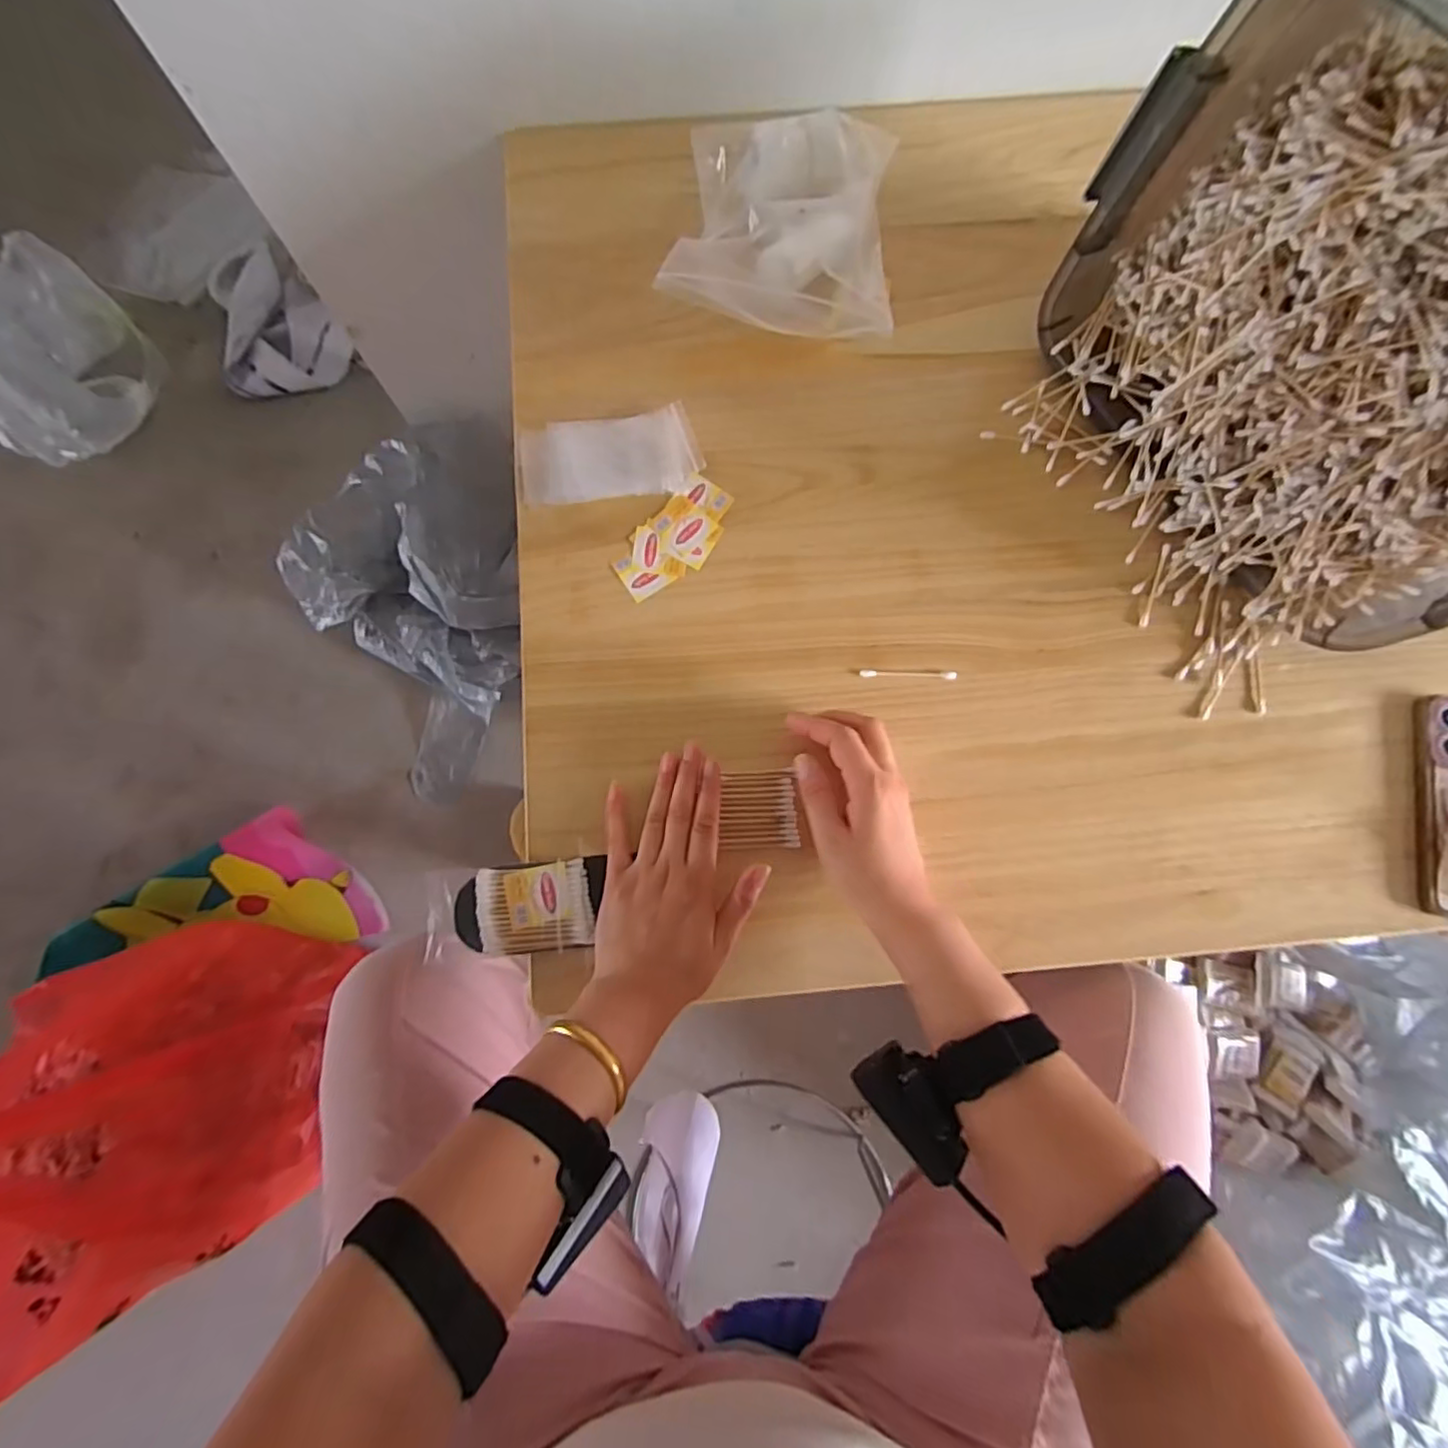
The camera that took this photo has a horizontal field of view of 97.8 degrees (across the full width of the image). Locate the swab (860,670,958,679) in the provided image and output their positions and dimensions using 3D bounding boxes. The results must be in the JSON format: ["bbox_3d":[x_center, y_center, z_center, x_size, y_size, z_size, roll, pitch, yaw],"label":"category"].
[{"bbox_3d":[0.141,-0.038,0.481,0.073,0.004,0.006,1,78,0],"label":"swab"}]

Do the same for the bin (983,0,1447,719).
[{"bbox_3d":[0.419,-0.242,0.411,0.290,0.234,0.391,-23,79,-5],"label":"bin"}]

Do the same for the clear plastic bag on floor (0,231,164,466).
[{"bbox_3d":[-1.102,-0.595,1.022,0.220,0.226,0.303,31,79,7],"label":"clear plastic bag on floor"}]

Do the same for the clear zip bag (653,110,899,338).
[{"bbox_3d":[0.049,-0.411,0.533,0.181,0.055,0.224,5,78,0],"label":"clear zip bag"}]

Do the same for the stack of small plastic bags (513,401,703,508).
[{"bbox_3d":[-0.094,-0.217,0.516,0.144,0.011,0.069,-9,78,-2],"label":"stack of small plastic bags"}]

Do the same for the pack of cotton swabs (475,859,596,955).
[{"bbox_3d":[-0.131,0.128,0.441,0.074,0.016,0.058,-7,78,-2],"label":"pack of cotton swabs"}]

